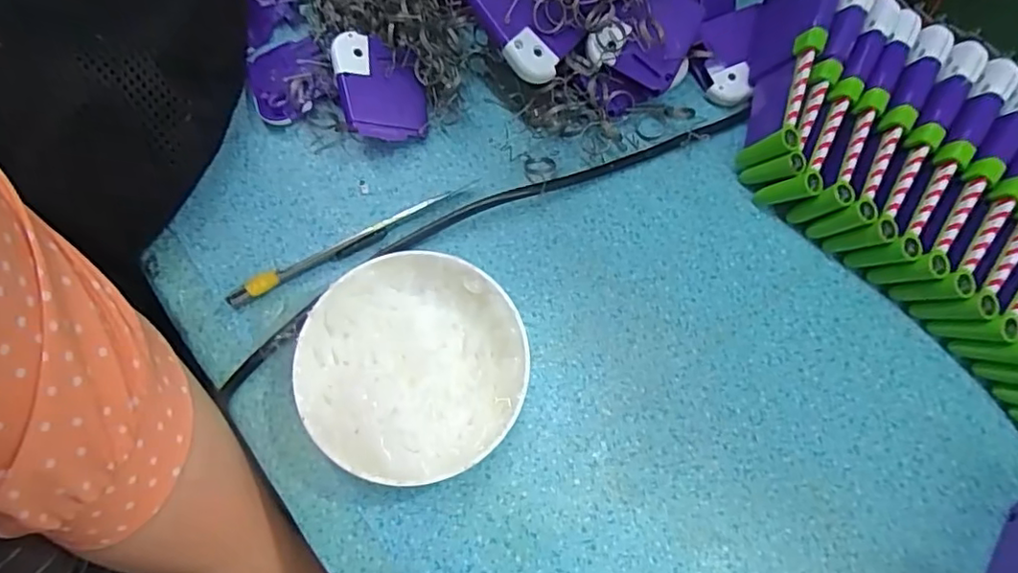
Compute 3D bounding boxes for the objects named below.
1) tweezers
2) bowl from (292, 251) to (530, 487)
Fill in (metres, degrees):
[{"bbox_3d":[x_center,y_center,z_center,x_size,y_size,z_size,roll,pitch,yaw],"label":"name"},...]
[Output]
[{"bbox_3d":[-0.088,-0.023,0.313,0.132,0.013,0.007,-29,71,-9],"label":"tweezers"},{"bbox_3d":[-0.045,0.039,0.281,0.104,0.030,0.103,-1,69,1],"label":"bowl"}]

